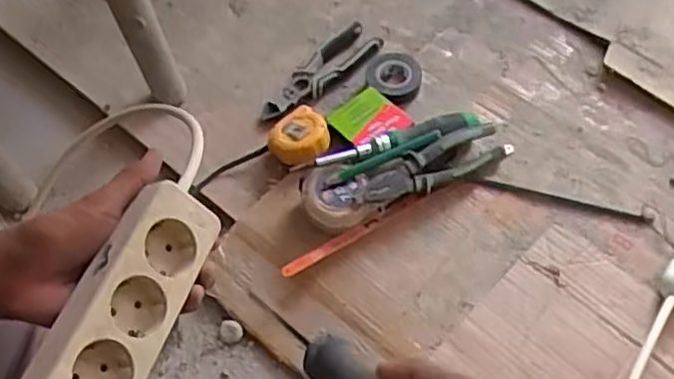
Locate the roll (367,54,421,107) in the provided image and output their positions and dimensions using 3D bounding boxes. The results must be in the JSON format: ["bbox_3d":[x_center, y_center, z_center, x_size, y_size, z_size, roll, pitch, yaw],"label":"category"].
[{"bbox_3d":[0.065,-0.139,0.839,0.069,0.024,0.071,-1,60,1],"label":"roll"}]

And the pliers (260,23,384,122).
[{"bbox_3d":[-0.021,-0.148,0.848,0.059,0.025,0.187,36,67,20],"label":"pliers"}]

